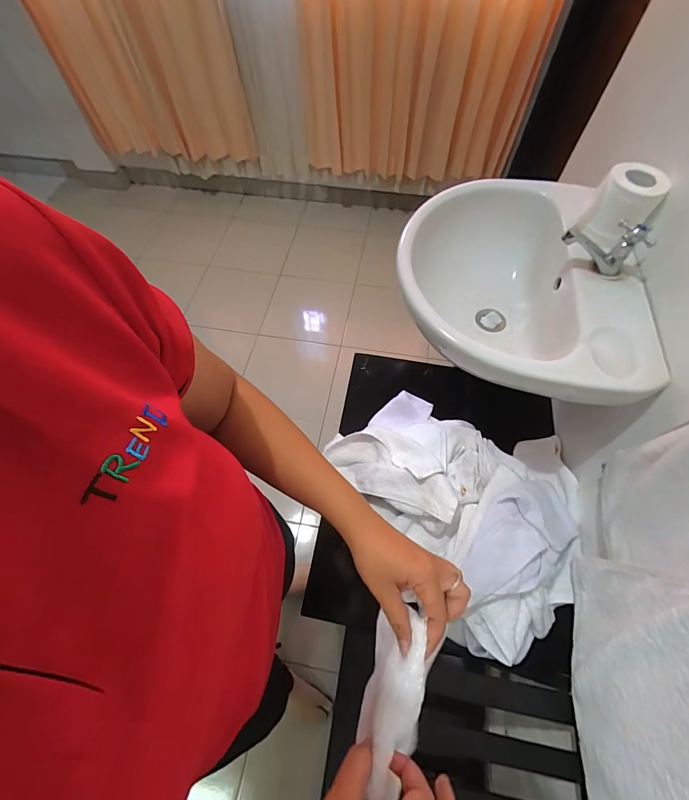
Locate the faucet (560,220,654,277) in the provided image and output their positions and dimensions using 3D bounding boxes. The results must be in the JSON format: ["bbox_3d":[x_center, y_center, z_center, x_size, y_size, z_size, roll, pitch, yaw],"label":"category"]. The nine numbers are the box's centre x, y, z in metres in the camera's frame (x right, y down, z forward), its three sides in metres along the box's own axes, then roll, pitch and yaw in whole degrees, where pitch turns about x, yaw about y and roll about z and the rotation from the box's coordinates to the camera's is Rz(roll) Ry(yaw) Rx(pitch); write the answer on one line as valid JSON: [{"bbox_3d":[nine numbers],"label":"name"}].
[{"bbox_3d":[0.430,-0.256,0.581,0.134,0.075,0.044,19,64,11],"label":"faucet"}]

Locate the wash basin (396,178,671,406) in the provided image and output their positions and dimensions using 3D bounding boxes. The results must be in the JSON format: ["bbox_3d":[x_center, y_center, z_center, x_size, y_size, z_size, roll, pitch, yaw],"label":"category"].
[{"bbox_3d":[0.300,-0.196,0.683,0.372,0.182,0.463,4,62,3],"label":"wash basin"}]

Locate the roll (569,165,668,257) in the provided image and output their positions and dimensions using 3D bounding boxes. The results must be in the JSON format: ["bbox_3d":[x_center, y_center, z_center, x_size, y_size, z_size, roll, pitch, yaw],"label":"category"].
[{"bbox_3d":[0.475,-0.330,0.605,0.085,0.098,0.094,-21,64,-10],"label":"roll"}]

